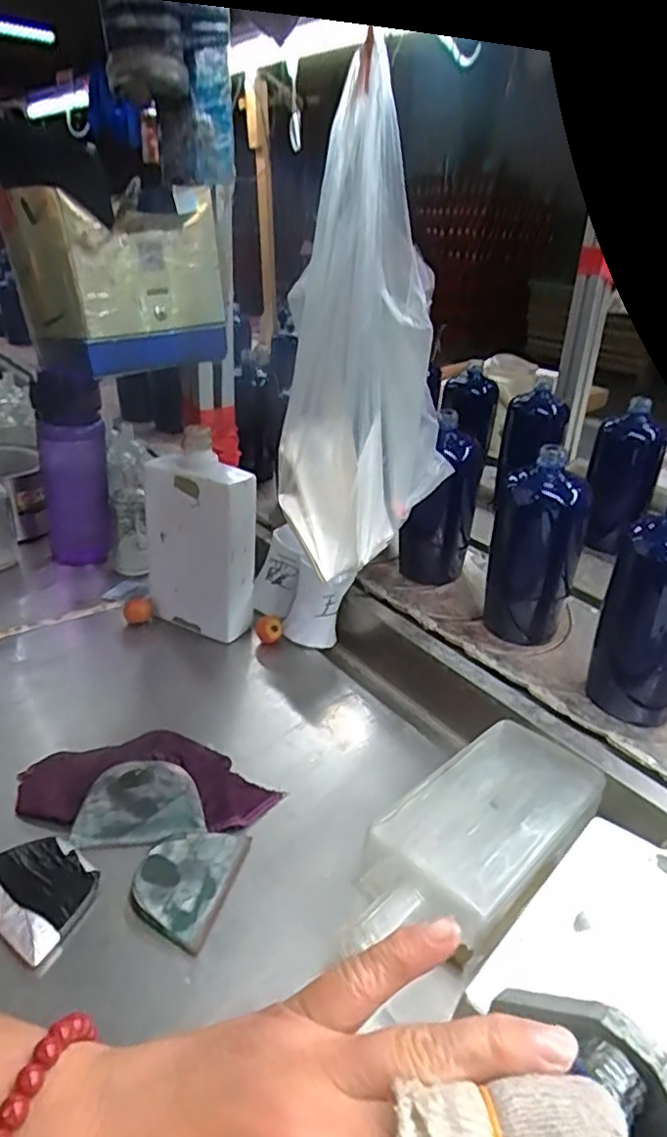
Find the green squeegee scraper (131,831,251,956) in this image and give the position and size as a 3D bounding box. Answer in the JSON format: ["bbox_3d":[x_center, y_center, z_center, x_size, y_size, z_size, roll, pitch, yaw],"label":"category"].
[{"bbox_3d":[-0.094,0.196,0.420,0.056,0.006,0.081,17,27,9],"label":"green squeegee scraper"}]

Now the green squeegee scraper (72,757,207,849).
[{"bbox_3d":[-0.135,0.160,0.456,0.083,0.007,0.053,-4,61,-9],"label":"green squeegee scraper"}]

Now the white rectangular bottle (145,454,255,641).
[{"bbox_3d":[-0.137,-0.022,0.672,0.111,0.181,0.052,19,32,27],"label":"white rectangular bottle"}]

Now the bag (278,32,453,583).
[{"bbox_3d":[0.028,-0.164,0.492,0.083,0.319,0.145,13,30,18],"label":"bag"}]

